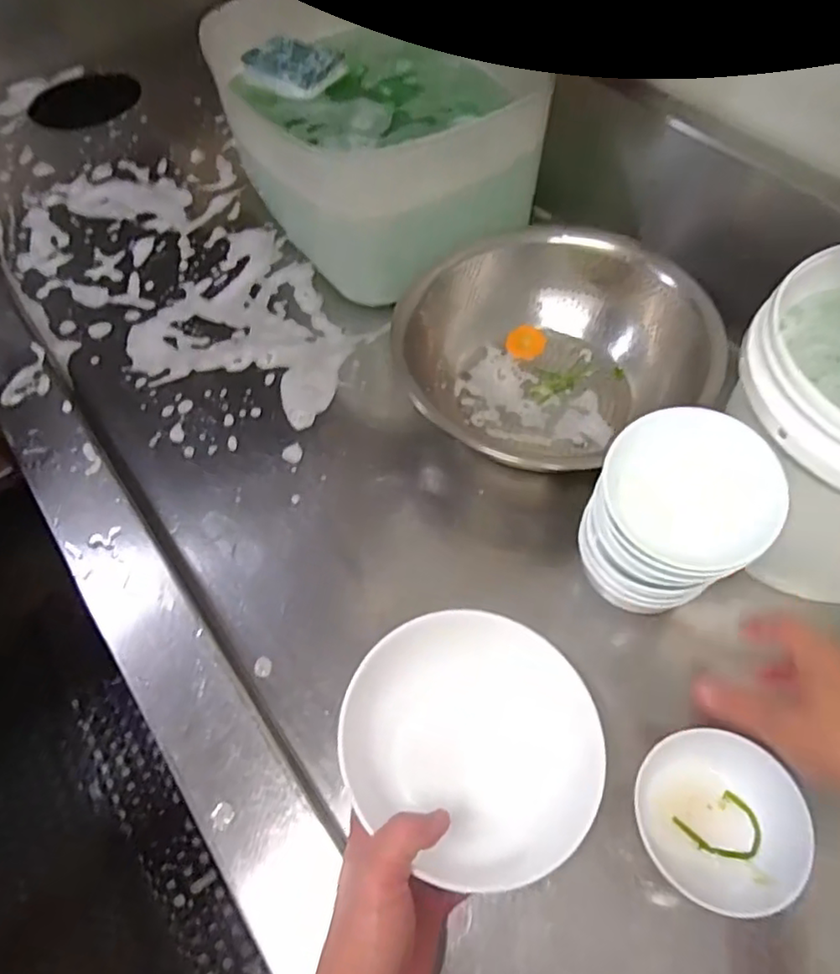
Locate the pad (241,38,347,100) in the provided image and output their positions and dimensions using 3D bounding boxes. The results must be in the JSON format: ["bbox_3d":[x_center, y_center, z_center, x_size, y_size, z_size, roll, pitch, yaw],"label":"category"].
[{"bbox_3d":[-0.151,-0.495,0.749,0.102,0.027,0.087,22,63,16],"label":"pad"}]

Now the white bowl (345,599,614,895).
[{"bbox_3d":[0.037,0.176,0.439,0.170,0.074,0.160,-1,59,1],"label":"white bowl"}]

